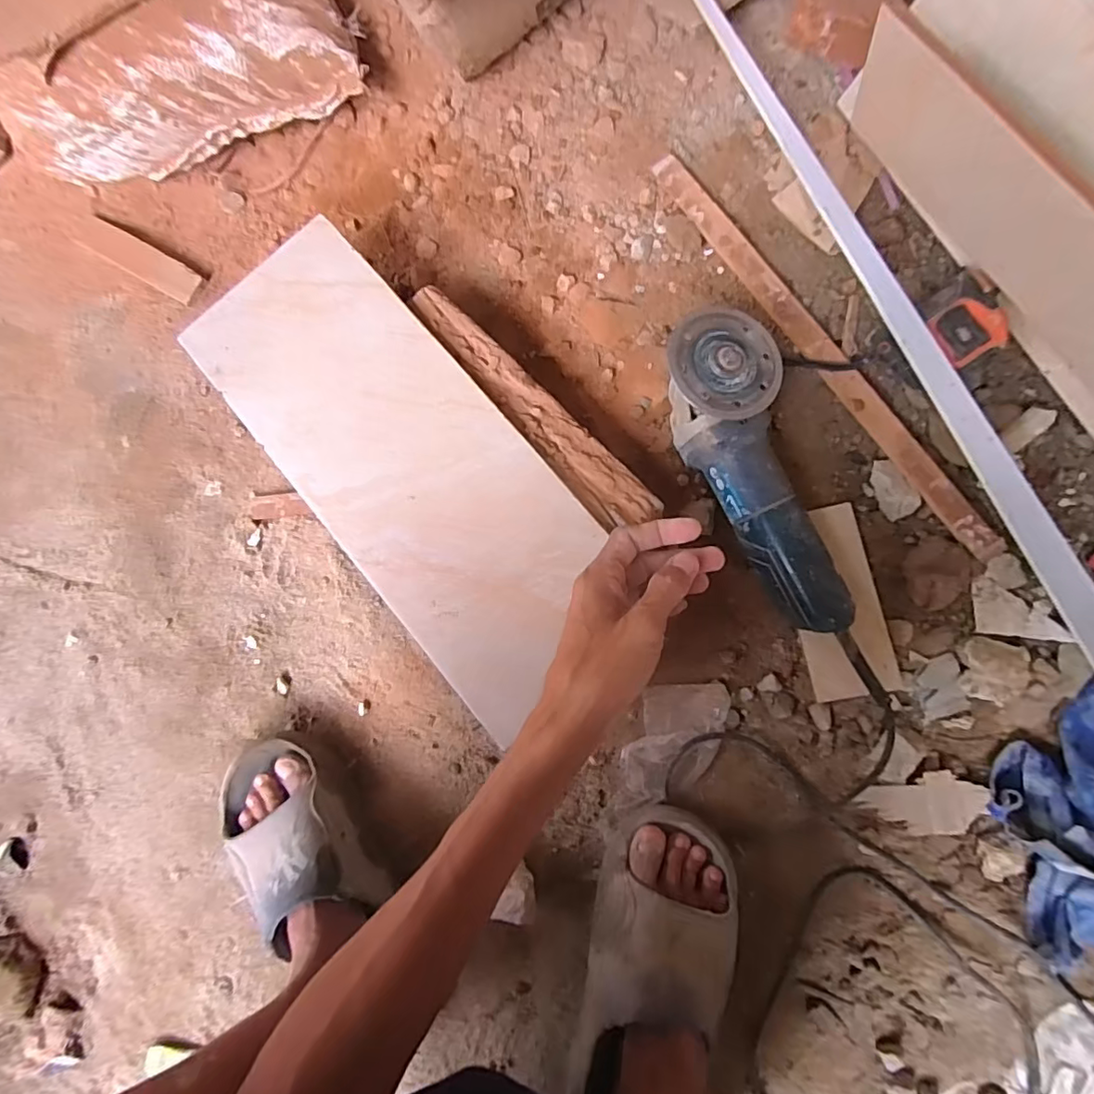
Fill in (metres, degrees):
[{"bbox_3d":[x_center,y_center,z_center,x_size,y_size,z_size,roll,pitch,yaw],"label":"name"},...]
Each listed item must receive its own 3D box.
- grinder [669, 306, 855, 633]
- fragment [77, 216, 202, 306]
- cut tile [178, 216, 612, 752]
[{"bbox_3d":[0.186,-0.065,0.490,0.093,0.077,0.280,-23,94,5],"label":"grinder"},{"bbox_3d":[-0.478,-0.337,0.645,0.170,0.012,0.038,30,88,10],"label":"fragment"},{"bbox_3d":[-0.131,-0.080,0.495,0.182,0.014,0.470,-42,80,2],"label":"cut tile"}]

